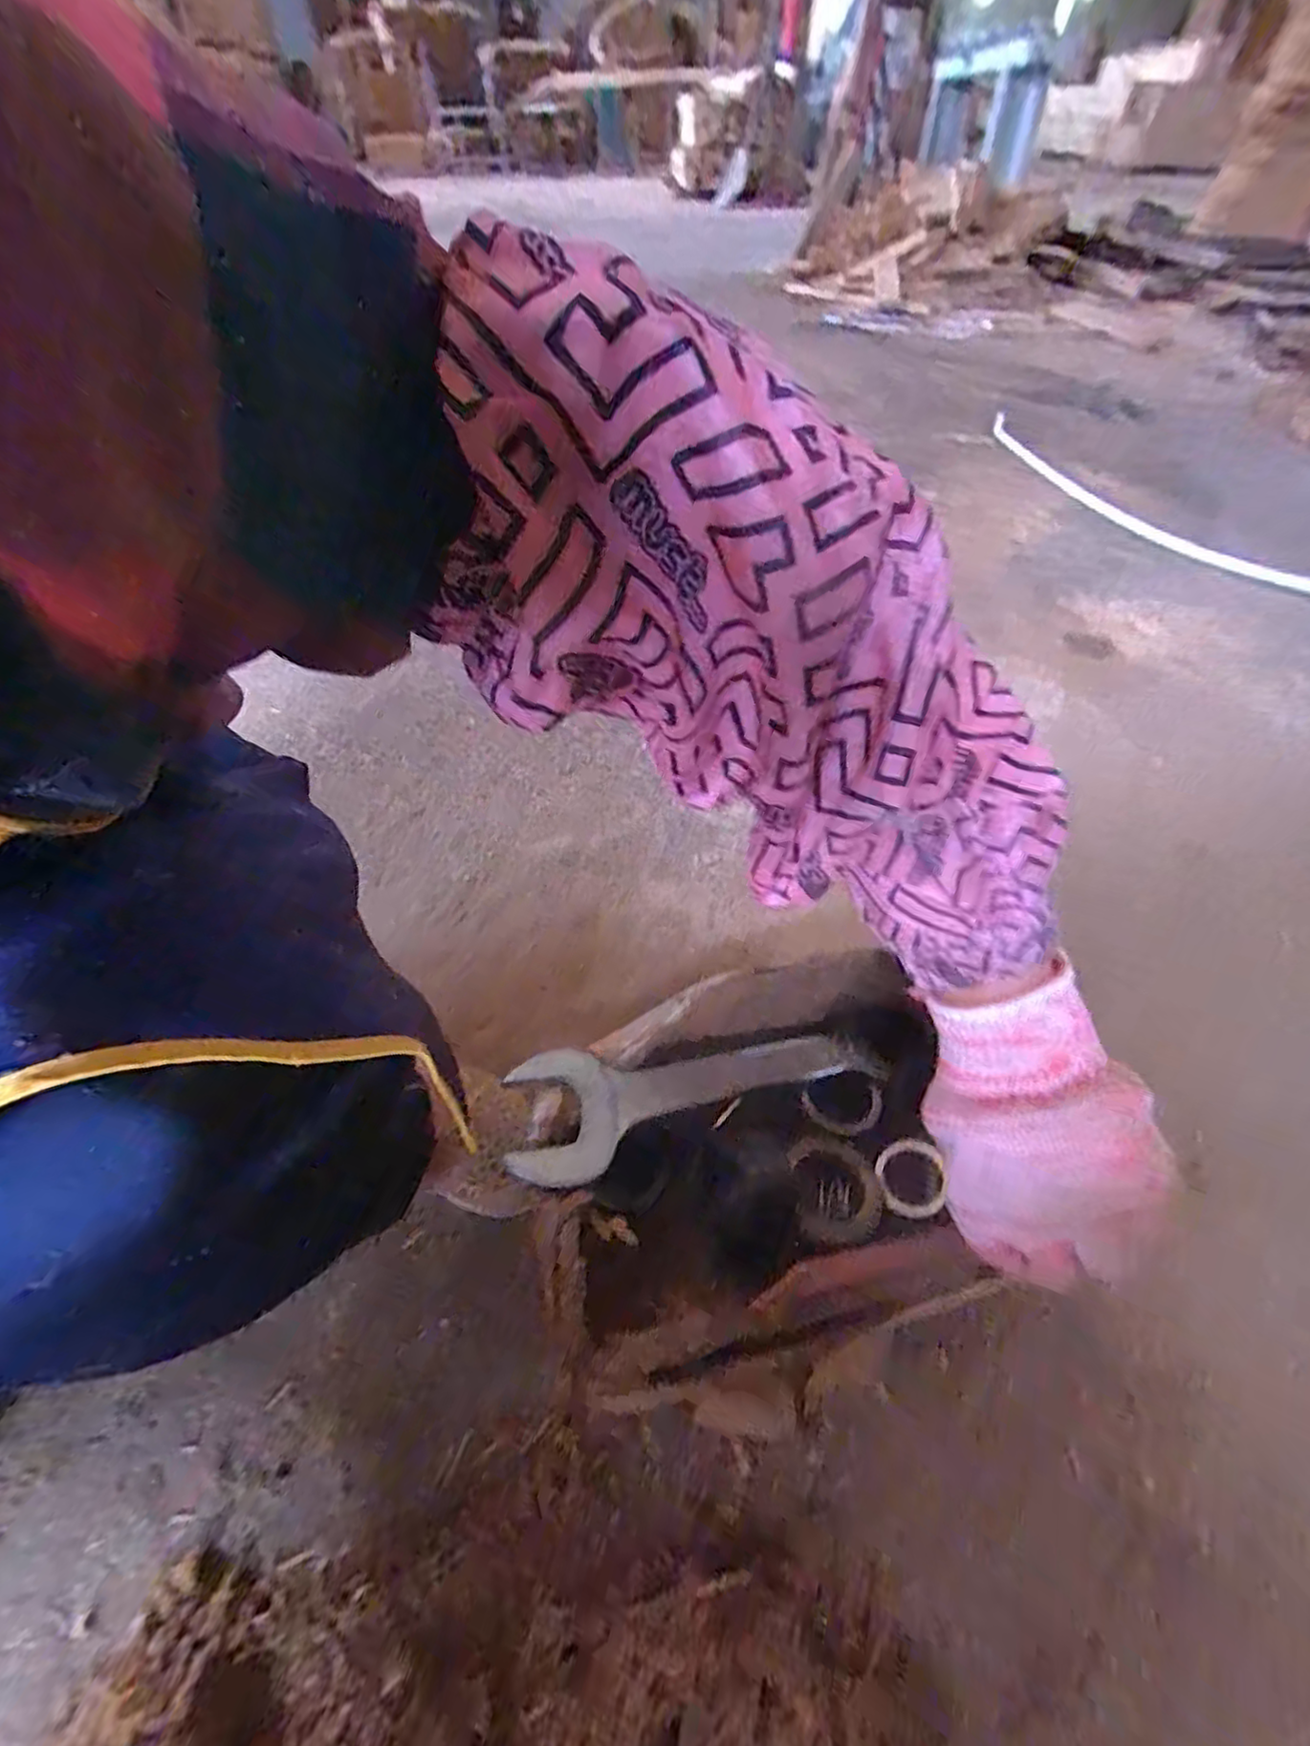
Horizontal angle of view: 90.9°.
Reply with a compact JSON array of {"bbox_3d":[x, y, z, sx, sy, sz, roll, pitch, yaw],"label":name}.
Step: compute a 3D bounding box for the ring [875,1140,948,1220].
[{"bbox_3d":[0.178,0.213,0.452,0.045,0.008,0.051,20,54,18],"label":"ring"}]

